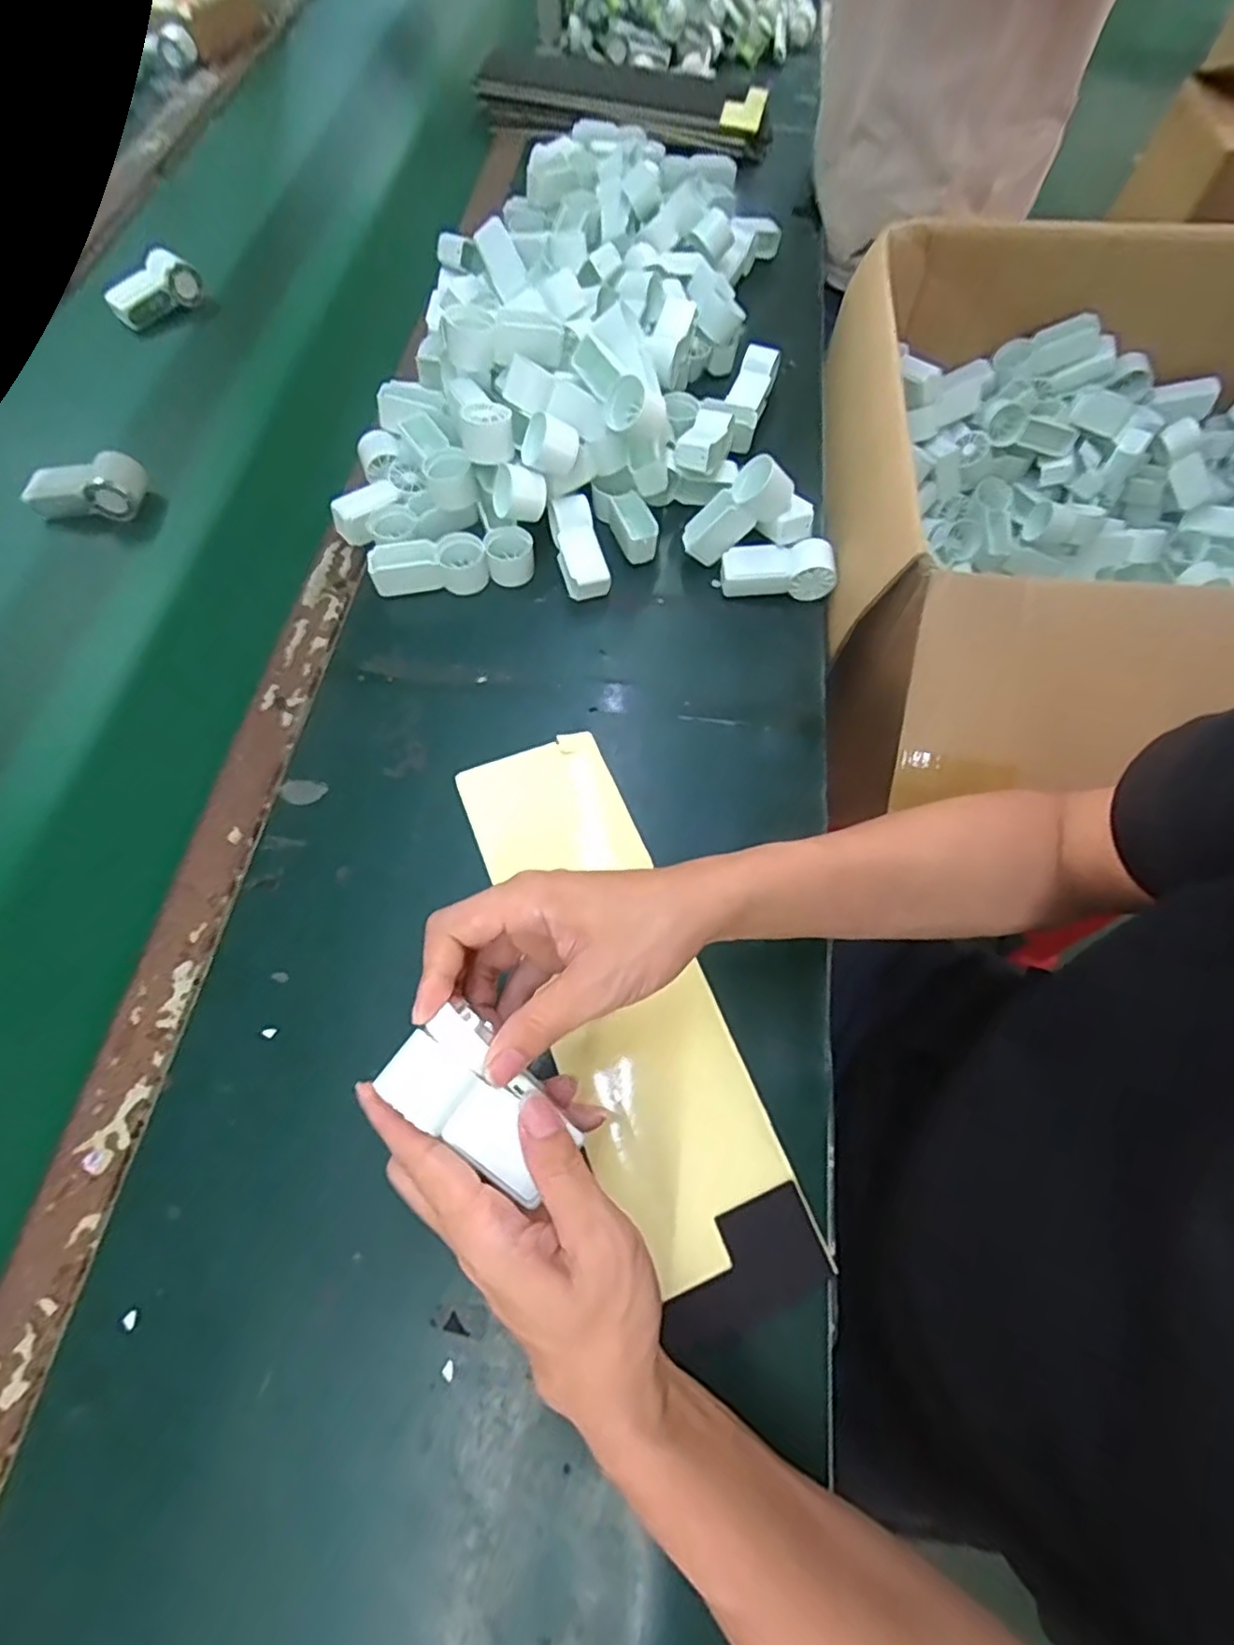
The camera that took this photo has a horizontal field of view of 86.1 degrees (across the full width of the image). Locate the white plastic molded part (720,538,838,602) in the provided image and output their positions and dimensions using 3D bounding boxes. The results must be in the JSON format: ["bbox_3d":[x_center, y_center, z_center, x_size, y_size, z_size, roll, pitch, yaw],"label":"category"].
[{"bbox_3d":[0.134,-0.211,0.554,0.090,0.040,0.034,6,65,2],"label":"white plastic molded part"}]

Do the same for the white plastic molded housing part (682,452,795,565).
[{"bbox_3d":[0.097,-0.258,0.542,0.091,0.039,0.044,-32,61,30],"label":"white plastic molded housing part"}]

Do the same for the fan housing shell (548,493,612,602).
[{"bbox_3d":[-0.033,-0.230,0.554,0.035,0.027,0.087,-16,88,-8],"label":"fan housing shell"}]

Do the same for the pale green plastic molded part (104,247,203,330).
[{"bbox_3d":[-0.504,-0.576,0.720,0.093,0.051,0.040,-42,72,-18],"label":"pale green plastic molded part"}]

